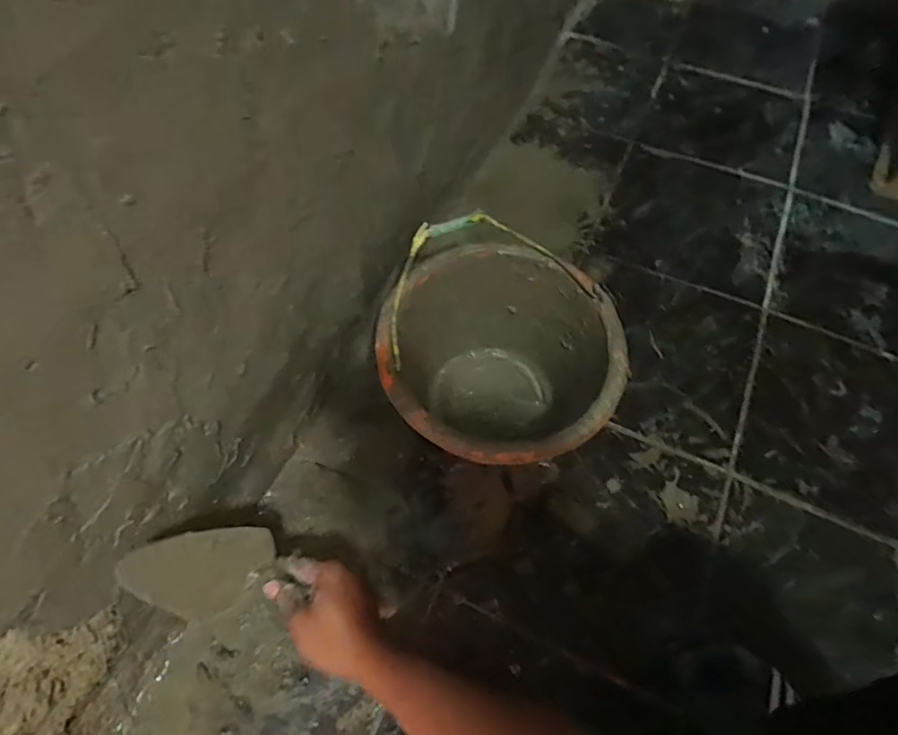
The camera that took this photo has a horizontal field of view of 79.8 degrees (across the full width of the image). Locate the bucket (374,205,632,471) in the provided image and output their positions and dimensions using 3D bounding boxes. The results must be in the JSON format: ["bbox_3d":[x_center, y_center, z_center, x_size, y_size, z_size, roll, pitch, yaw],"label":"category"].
[{"bbox_3d":[0.059,0.008,0.696,0.276,0.210,0.287,1,61,-1],"label":"bucket"}]

